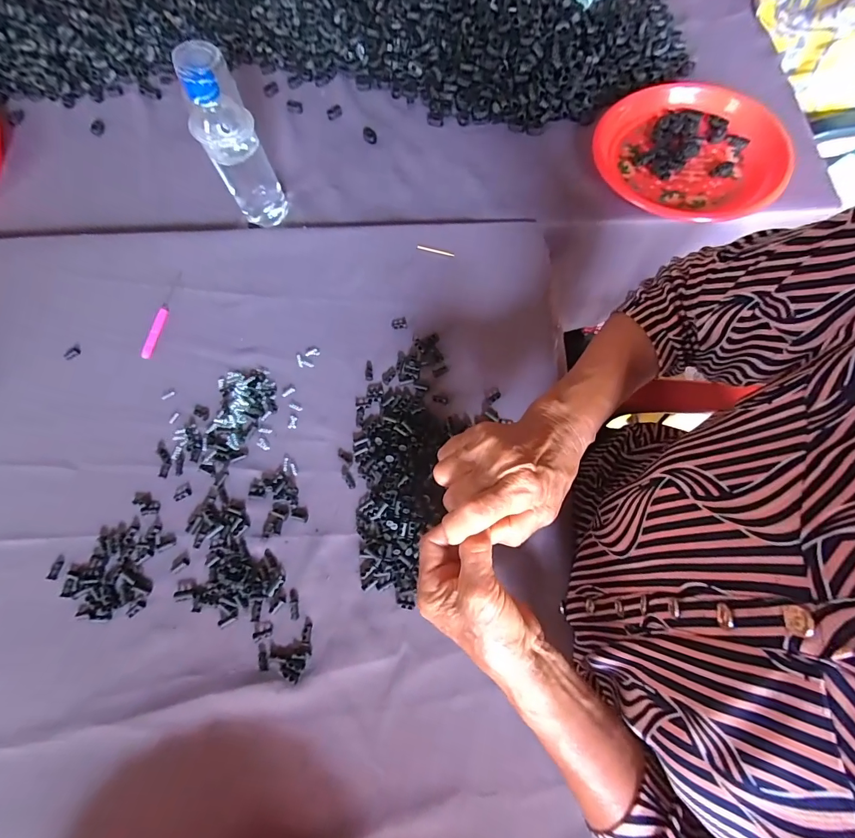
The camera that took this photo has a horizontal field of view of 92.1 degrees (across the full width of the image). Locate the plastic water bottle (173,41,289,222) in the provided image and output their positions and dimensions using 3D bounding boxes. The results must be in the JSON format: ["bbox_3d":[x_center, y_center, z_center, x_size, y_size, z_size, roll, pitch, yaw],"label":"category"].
[{"bbox_3d":[-0.217,-0.305,0.468,0.063,0.194,0.059,-26,72,-7],"label":"plastic water bottle"}]

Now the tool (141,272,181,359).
[{"bbox_3d":[-0.308,-0.122,0.479,0.010,0.008,0.115,5,71,4],"label":"tool"}]

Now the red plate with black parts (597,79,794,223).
[{"bbox_3d":[0.332,-0.339,0.527,0.228,0.039,0.208,-1,71,2],"label":"red plate with black parts"}]

